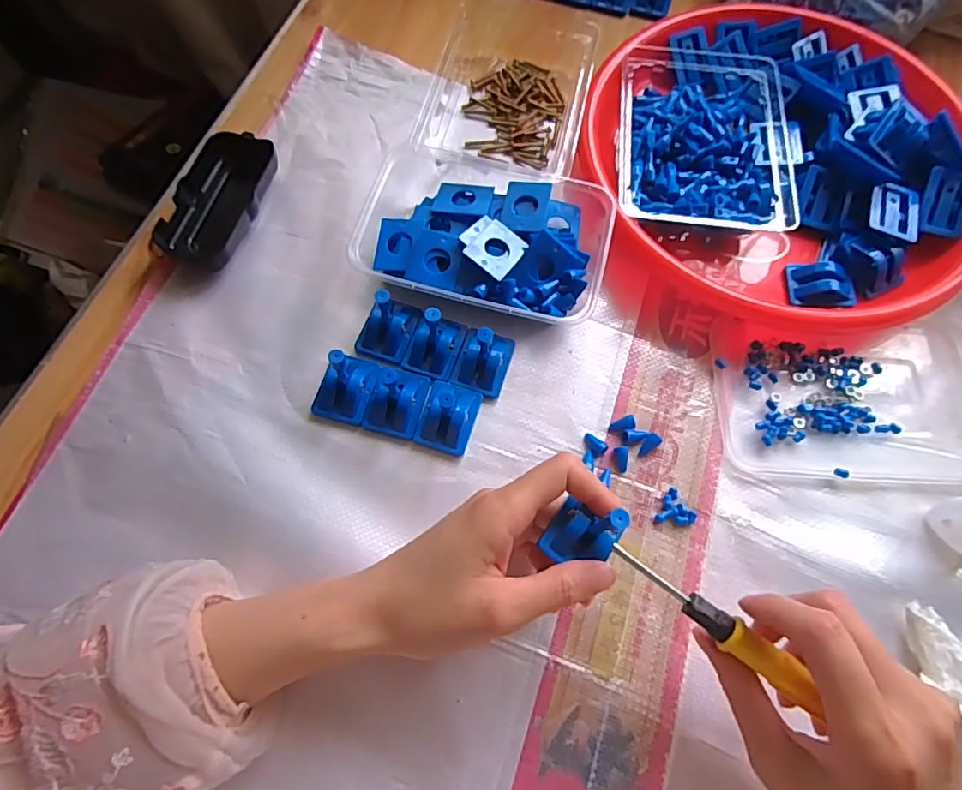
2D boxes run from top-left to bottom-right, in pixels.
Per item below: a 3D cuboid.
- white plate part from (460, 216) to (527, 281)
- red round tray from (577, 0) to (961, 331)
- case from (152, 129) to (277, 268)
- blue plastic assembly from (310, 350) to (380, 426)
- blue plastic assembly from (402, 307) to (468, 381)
[{"bbox_3d":[0.008,-0.101,0.362,0.040,0.004,0.041,36,61,1],"label":"white plate part"},{"bbox_3d":[0.222,-0.188,0.404,0.277,0.048,0.273,0,69,-1],"label":"red round tray"},{"bbox_3d":[-0.189,-0.142,0.390,0.058,0.025,0.101,13,69,4],"label":"case"},{"bbox_3d":[-0.087,-0.009,0.335,0.035,0.043,0.041,16,69,5],"label":"blue plastic assembly"},{"bbox_3d":[-0.031,-0.037,0.343,0.033,0.037,0.037,23,70,7],"label":"blue plastic assembly"}]

